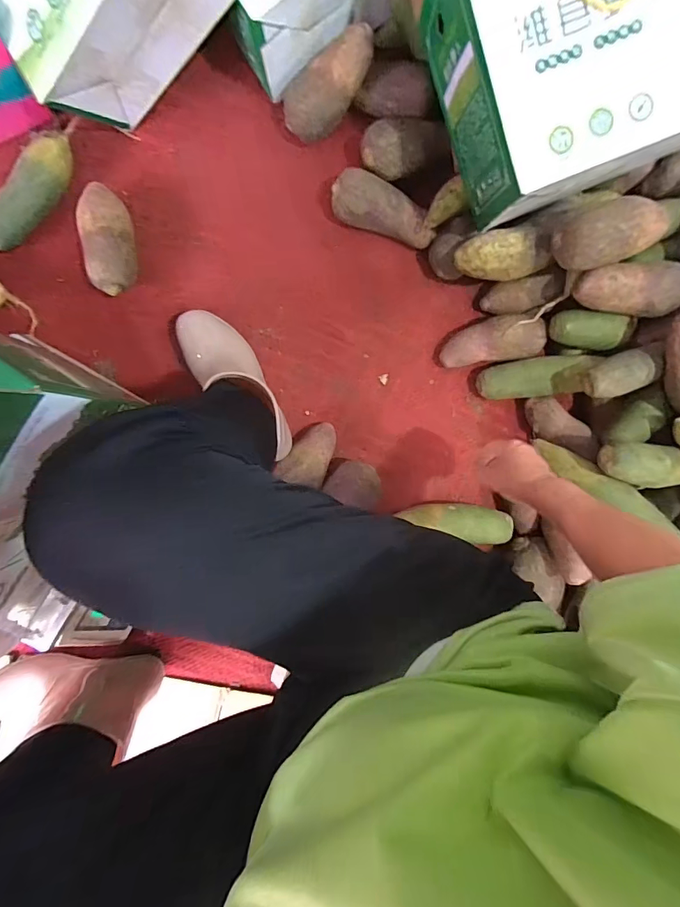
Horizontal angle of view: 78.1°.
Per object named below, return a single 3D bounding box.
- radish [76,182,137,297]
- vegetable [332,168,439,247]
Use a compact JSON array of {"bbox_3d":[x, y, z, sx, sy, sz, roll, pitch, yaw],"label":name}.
[{"bbox_3d":[-0.322,-0.294,0.582,0.067,0.057,0.146,-8,95,-7],"label":"radish"},{"bbox_3d":[0.065,-0.356,0.626,0.164,0.067,0.065,23,90,-9],"label":"vegetable"}]

